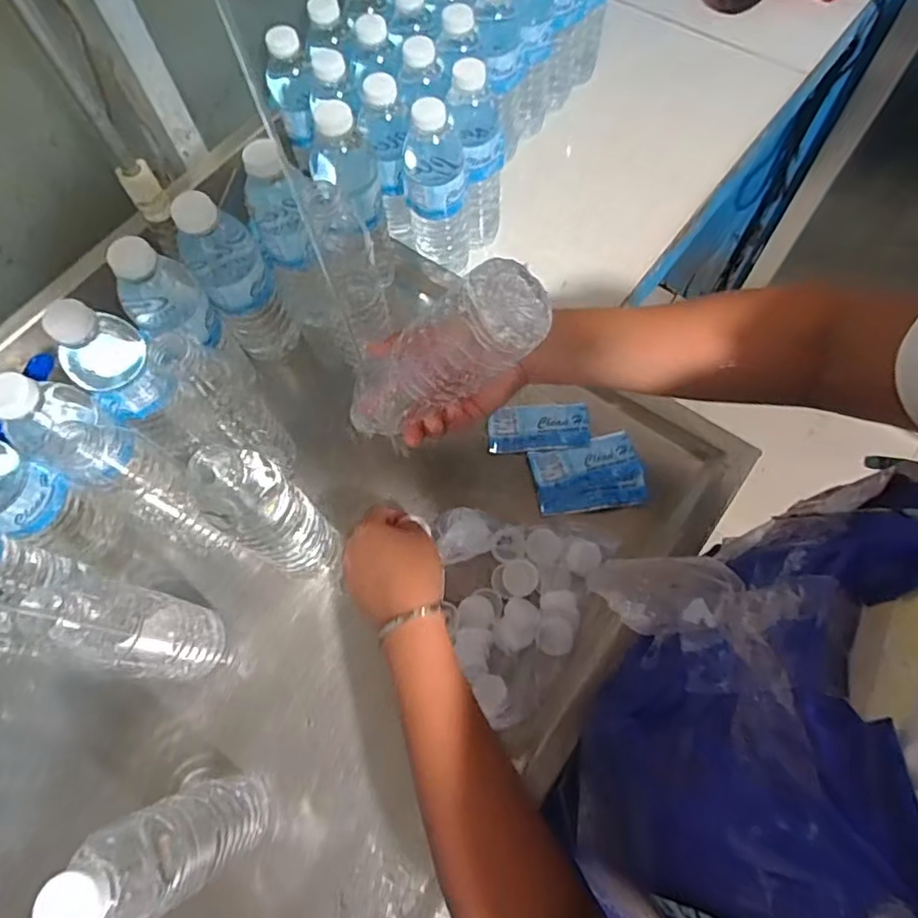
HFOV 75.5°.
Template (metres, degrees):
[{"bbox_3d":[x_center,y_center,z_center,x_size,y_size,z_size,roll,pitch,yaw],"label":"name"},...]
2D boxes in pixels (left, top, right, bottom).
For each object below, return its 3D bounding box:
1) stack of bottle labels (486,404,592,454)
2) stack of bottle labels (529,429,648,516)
[{"bbox_3d":[0.078,-0.031,0.583,0.098,0.006,0.047,-3,67,1],"label":"stack of bottle labels"},{"bbox_3d":[0.124,0.014,0.569,0.102,0.007,0.073,-8,67,-1],"label":"stack of bottle labels"}]

